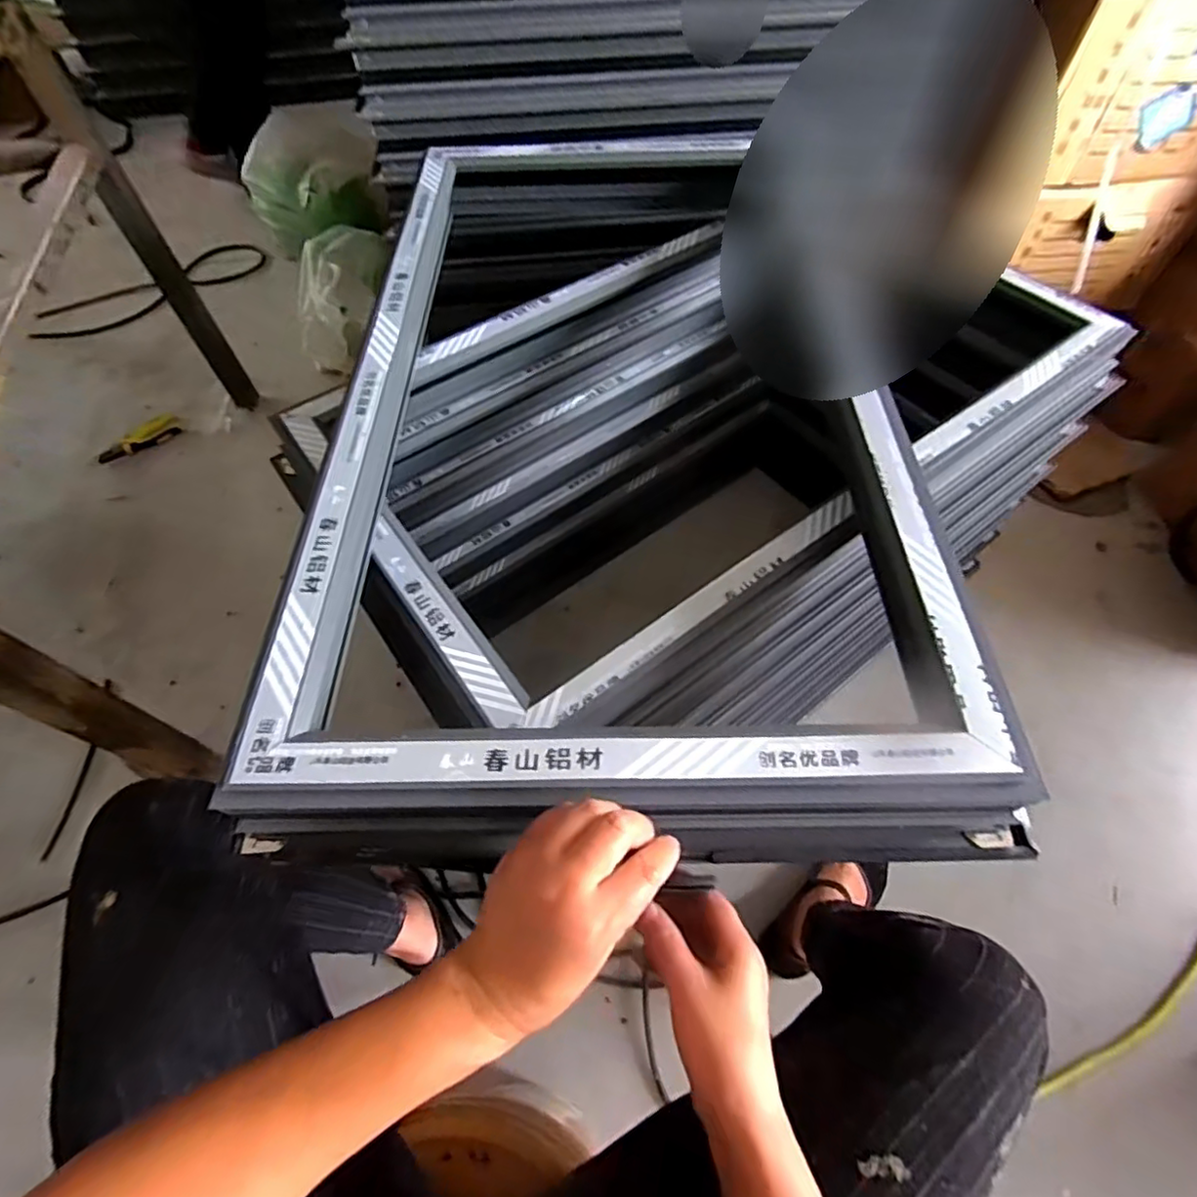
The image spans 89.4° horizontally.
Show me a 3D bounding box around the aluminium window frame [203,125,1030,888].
[{"bbox_3d":[0.024,-0.221,0.604,0.494,0.084,0.893,1,58,1],"label":"aluminium window frame"}]

